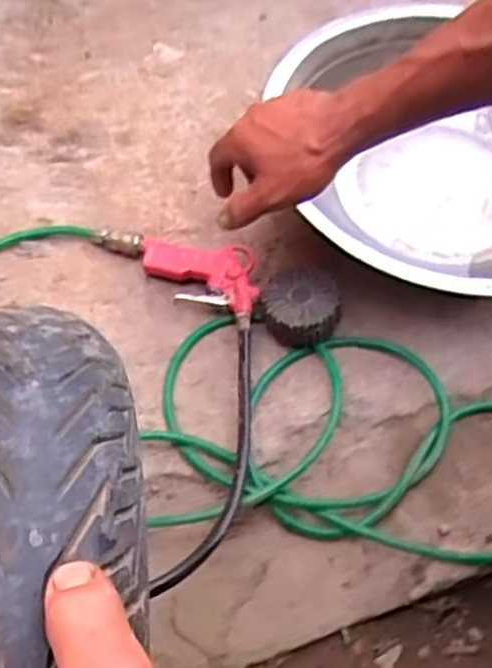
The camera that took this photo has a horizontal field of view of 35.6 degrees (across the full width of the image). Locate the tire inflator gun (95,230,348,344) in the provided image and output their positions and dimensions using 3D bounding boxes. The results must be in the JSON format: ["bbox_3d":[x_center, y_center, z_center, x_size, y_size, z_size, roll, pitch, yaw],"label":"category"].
[{"bbox_3d":[-0.030,-0.062,0.736,0.258,0.045,0.084,28,62,14],"label":"tire inflator gun"}]

